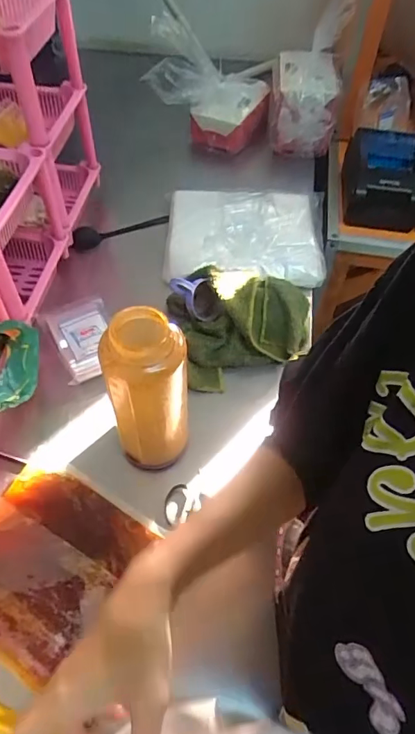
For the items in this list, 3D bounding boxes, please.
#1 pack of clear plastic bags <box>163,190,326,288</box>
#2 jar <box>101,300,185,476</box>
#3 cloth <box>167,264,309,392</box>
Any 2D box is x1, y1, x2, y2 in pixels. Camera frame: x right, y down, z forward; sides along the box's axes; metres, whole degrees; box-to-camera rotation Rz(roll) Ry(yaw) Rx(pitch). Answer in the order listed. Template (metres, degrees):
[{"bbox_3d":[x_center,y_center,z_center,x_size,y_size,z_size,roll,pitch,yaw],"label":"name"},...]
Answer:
[{"bbox_3d":[0.067,-0.229,0.806,0.266,0.035,0.200,2,53,-1],"label":"pack of clear plastic bags"},{"bbox_3d":[-0.061,0.033,0.504,0.077,0.220,0.067,-1,54,-3],"label":"jar"},{"bbox_3d":[0.049,-0.073,0.680,0.182,0.092,0.153,-11,55,-10],"label":"cloth"}]

